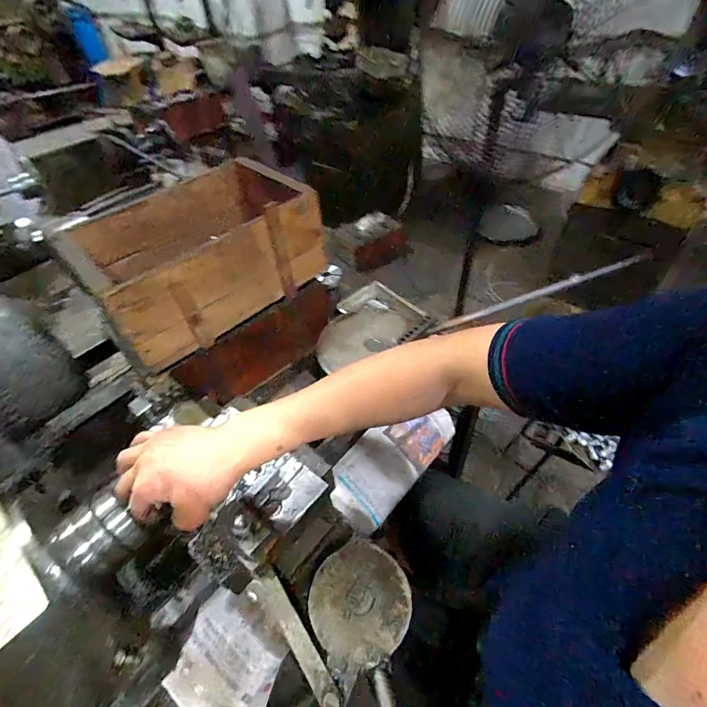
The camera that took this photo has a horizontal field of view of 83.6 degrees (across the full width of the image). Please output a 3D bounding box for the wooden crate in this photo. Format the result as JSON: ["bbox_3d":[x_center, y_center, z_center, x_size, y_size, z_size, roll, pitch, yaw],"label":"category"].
[{"bbox_3d":[-0.262,-0.174,0.678,0.259,0.145,0.343,34,57,31],"label":"wooden crate"}]

